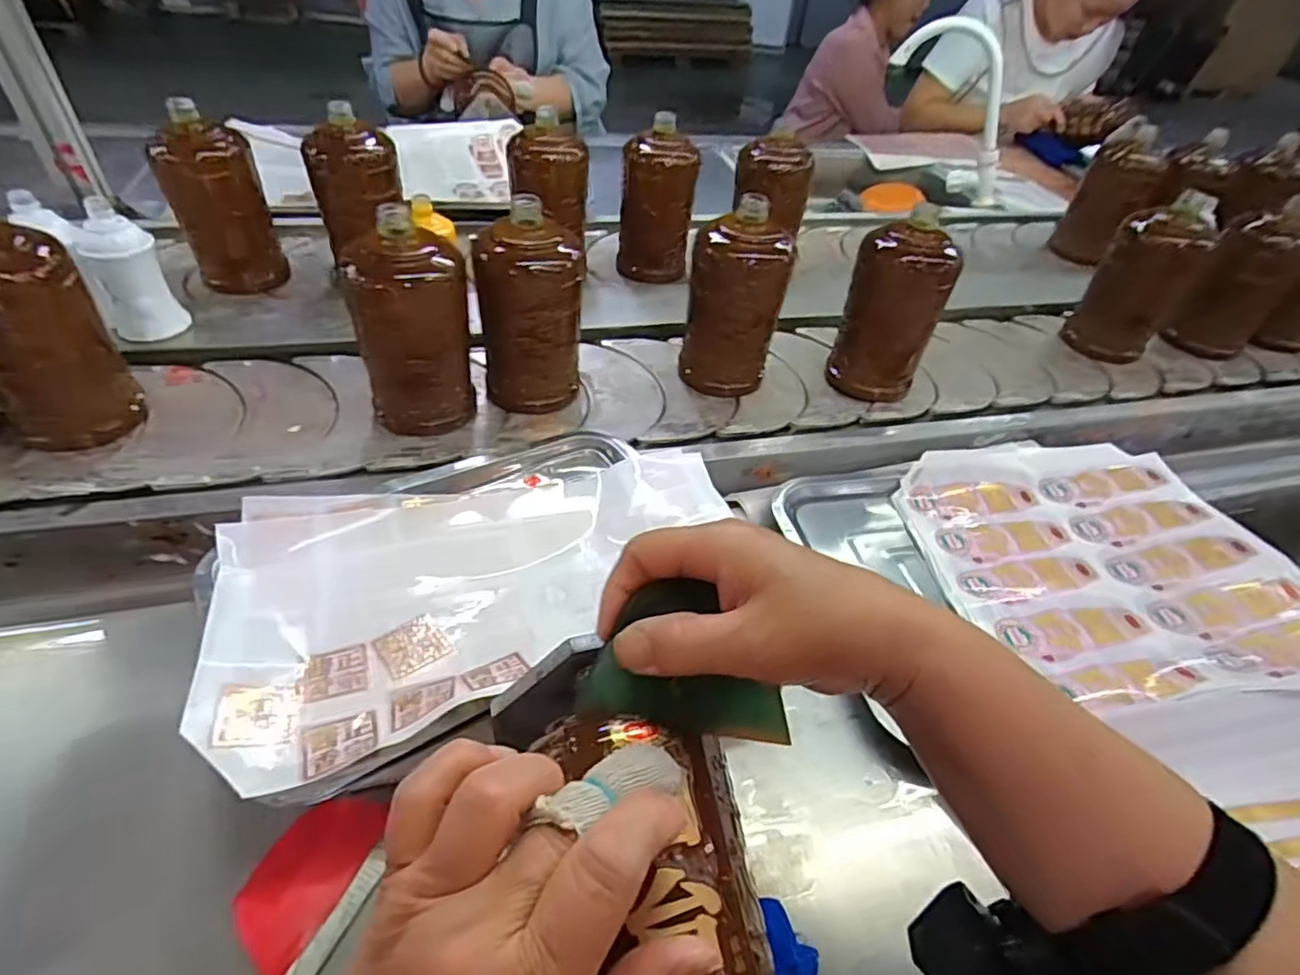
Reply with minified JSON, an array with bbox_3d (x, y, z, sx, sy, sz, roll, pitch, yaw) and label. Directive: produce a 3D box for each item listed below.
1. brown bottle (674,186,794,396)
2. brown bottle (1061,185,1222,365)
[{"bbox_3d":[0.082,-0.180,0.627,0.071,0.171,0.072,-24,52,-28],"label":"brown bottle"},{"bbox_3d":[0.624,-0.267,0.822,0.102,0.181,0.085,35,51,27],"label":"brown bottle"}]

